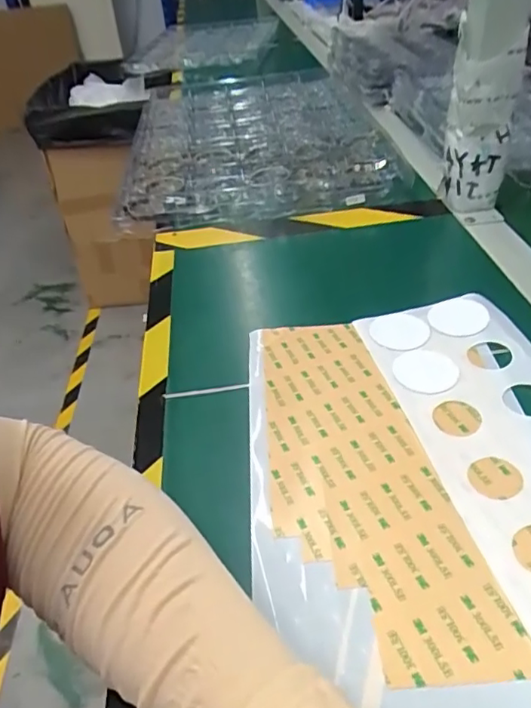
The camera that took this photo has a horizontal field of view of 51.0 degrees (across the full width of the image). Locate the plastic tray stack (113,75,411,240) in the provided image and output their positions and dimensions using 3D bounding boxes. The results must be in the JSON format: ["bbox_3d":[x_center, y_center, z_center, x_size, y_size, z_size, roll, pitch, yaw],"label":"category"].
[{"bbox_3d":[-0.024,-0.306,0.772,0.317,0.036,0.476,-8,38,-2],"label":"plastic tray stack"}]

